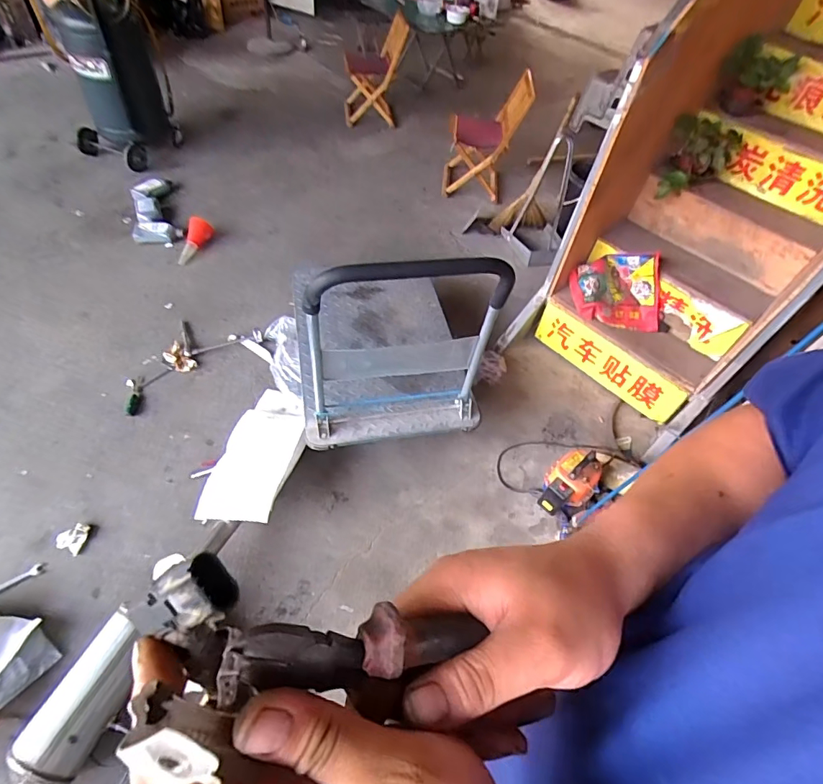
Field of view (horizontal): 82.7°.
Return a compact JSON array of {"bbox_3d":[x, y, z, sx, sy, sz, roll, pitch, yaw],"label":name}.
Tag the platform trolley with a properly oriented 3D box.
[{"bbox_3d":[-0.074,-0.275,1.358,0.525,0.594,0.617,-5,53,-12],"label":"platform trolley"}]

